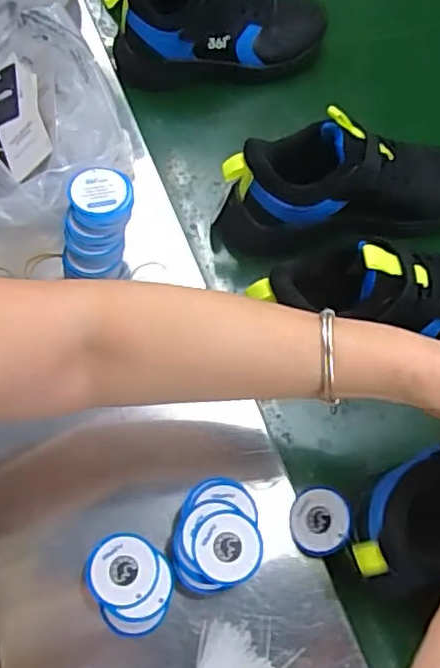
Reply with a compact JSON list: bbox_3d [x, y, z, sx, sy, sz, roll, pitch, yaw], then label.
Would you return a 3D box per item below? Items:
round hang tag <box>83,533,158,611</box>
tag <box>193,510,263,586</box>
[{"bbox_3d":[-0.069,0.166,0.435,0.051,0.004,0.047,0,67,0],"label":"round hang tag"},{"bbox_3d":[0.006,0.150,0.435,0.047,0.004,0.048,0,67,0],"label":"tag"}]

